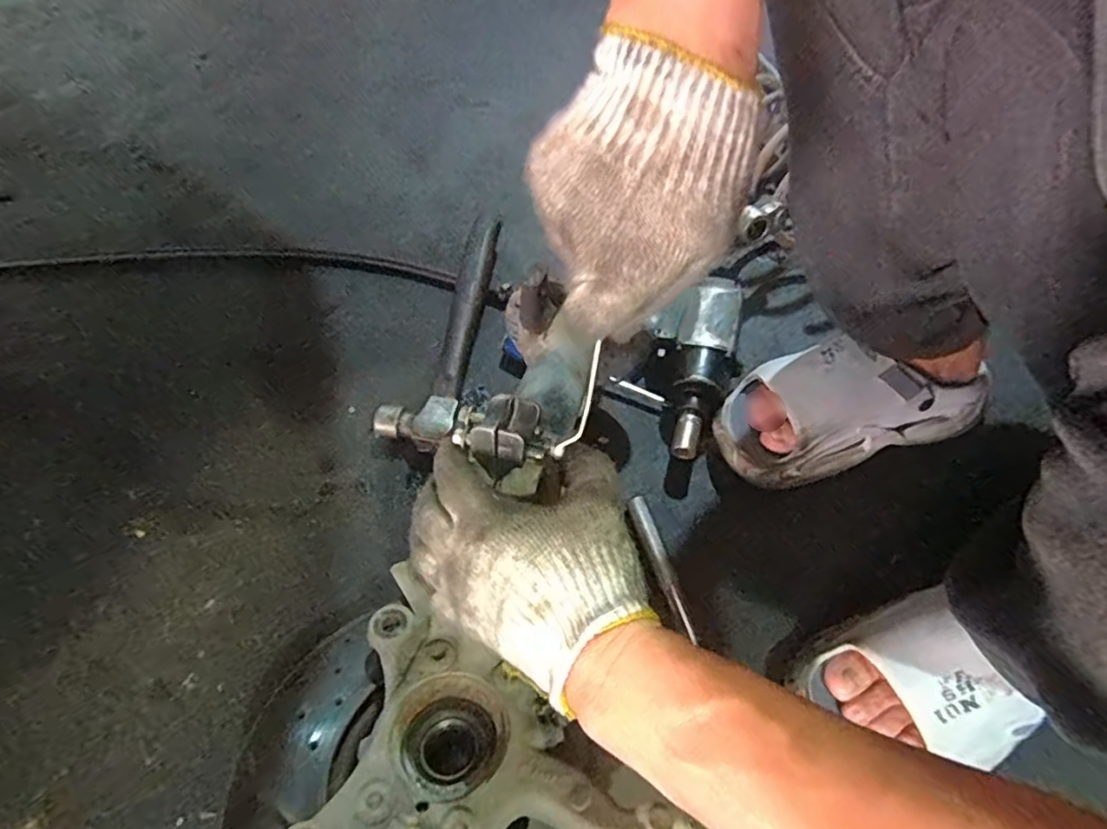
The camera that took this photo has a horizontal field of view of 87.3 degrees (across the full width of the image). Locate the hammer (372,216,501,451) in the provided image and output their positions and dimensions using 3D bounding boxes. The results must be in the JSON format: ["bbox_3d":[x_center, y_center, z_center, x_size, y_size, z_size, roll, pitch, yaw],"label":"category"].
[{"bbox_3d":[-0.112,-0.103,0.671,0.078,0.043,0.318,10,60,8],"label":"hammer"}]

